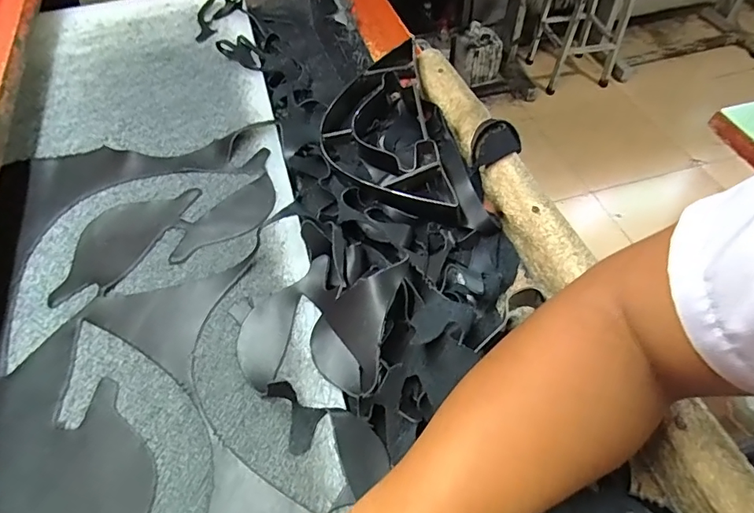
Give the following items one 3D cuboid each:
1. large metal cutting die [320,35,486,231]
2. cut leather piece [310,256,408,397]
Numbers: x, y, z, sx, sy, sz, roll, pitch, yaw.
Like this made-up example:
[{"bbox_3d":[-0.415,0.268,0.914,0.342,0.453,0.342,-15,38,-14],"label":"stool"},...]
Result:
[{"bbox_3d":[0.015,-0.134,0.511,0.131,0.048,0.267,-10,49,-6],"label":"large metal cutting die"},{"bbox_3d":[-0.019,0.050,0.367,0.058,0.034,0.100,11,50,12],"label":"cut leather piece"}]

